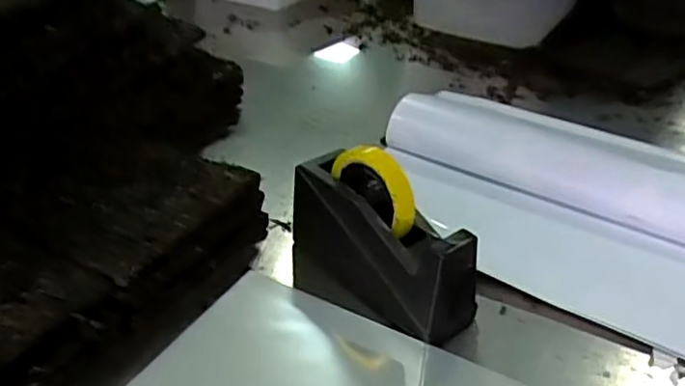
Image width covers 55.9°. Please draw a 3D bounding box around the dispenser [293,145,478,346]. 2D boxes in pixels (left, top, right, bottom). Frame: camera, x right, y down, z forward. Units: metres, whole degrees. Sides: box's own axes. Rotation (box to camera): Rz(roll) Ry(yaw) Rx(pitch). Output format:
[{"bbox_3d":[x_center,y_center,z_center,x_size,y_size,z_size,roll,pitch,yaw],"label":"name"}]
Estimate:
[{"bbox_3d":[0.028,0.040,0.606,0.205,0.130,0.071,23,38,28],"label":"dispenser"}]

